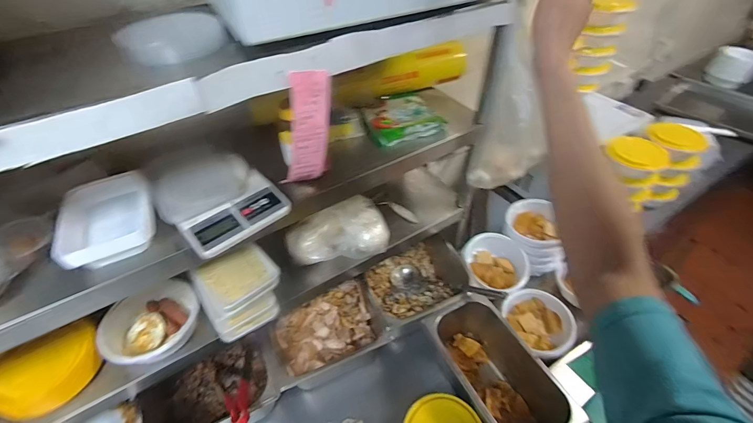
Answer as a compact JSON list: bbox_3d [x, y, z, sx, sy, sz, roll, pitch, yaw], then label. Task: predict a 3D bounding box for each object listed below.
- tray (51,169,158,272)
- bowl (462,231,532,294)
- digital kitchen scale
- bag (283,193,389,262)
[{"bbox_3d":[-0.415,0.004,0.561,0.124,0.044,0.177,-24,50,-20],"label":"tray"},{"bbox_3d":[0.316,0.147,0.996,0.188,0.094,0.172,-1,46,1],"label":"bowl"},{"bbox_3d":[-0.280,-0.040,0.599,0.254,0.044,0.161,34,56,29],"label":"digital kitchen scale"},{"bbox_3d":[-0.090,0.039,0.815,0.219,0.069,0.145,-17,48,-15],"label":"bag"}]

